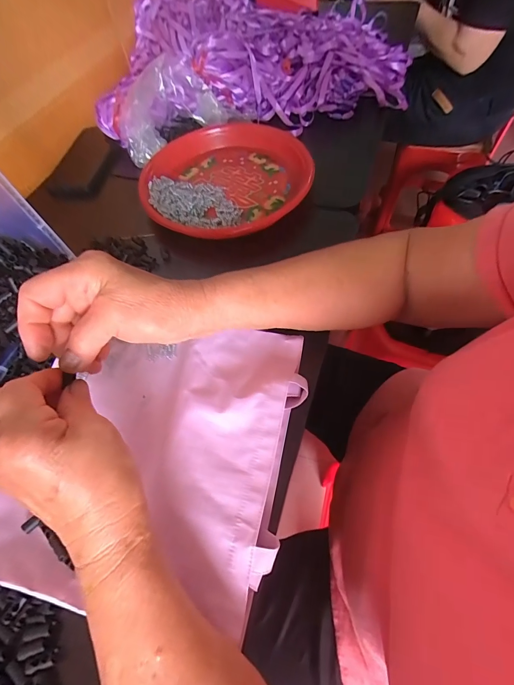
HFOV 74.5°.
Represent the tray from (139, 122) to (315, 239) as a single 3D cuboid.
[{"bbox_3d":[-0.045,-0.238,0.483,0.242,0.035,0.243,1,59,6],"label":"tray"}]

